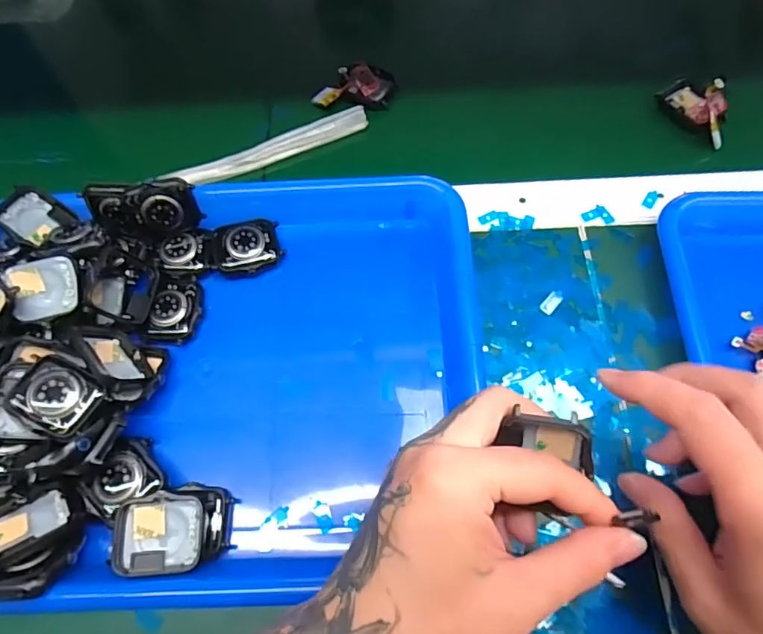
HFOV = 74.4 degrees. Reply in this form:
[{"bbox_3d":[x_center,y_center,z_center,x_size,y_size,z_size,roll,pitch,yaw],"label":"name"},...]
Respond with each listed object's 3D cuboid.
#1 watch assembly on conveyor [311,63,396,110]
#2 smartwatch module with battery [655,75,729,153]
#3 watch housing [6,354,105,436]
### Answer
[{"bbox_3d":[-0.023,-0.189,0.410,0.065,0.009,0.037,1,67,2],"label":"watch assembly on conveyor"},{"bbox_3d":[0.250,-0.163,0.389,0.039,0.018,0.066,-29,69,-10],"label":"smartwatch module with battery"},{"bbox_3d":[-0.174,0.042,0.269,0.040,0.009,0.035,31,60,-6],"label":"watch housing"}]

